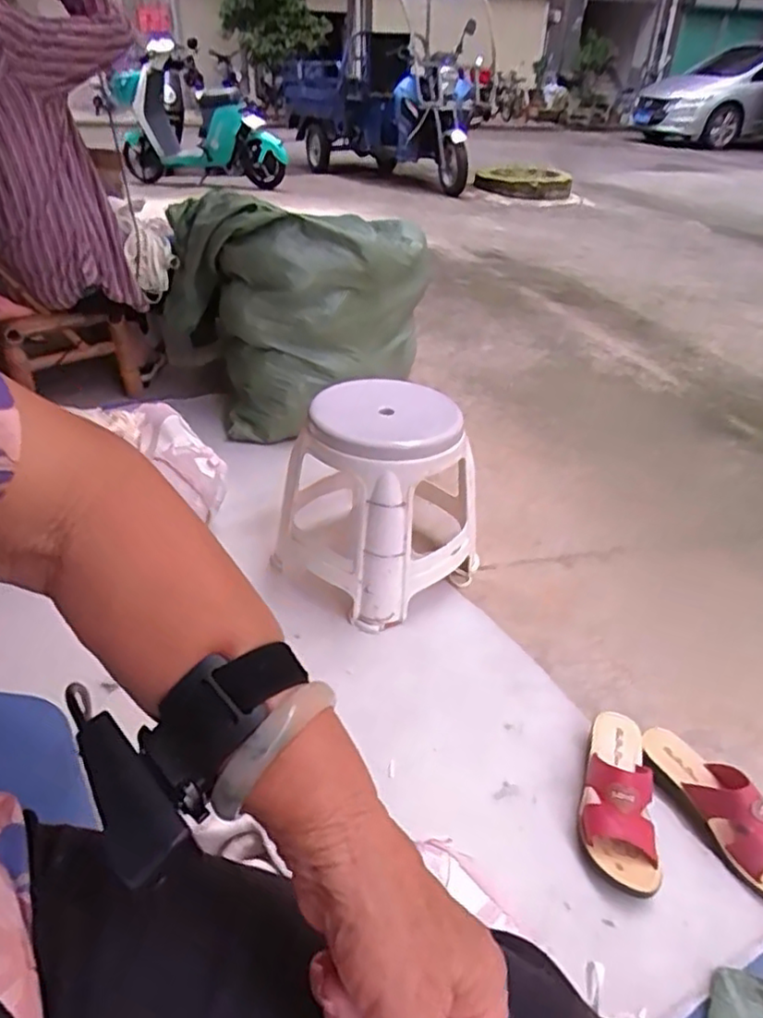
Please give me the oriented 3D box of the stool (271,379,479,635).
[{"bbox_3d":[0.018,-0.018,1.090,0.251,0.326,0.301,30,43,35],"label":"stool"}]

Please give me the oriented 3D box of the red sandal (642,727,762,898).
[{"bbox_3d":[0.417,0.356,0.784,0.077,0.073,0.227,-15,37,-22],"label":"red sandal"}]

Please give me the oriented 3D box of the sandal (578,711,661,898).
[{"bbox_3d":[0.286,0.337,0.783,0.084,0.076,0.226,7,35,8],"label":"sandal"}]

